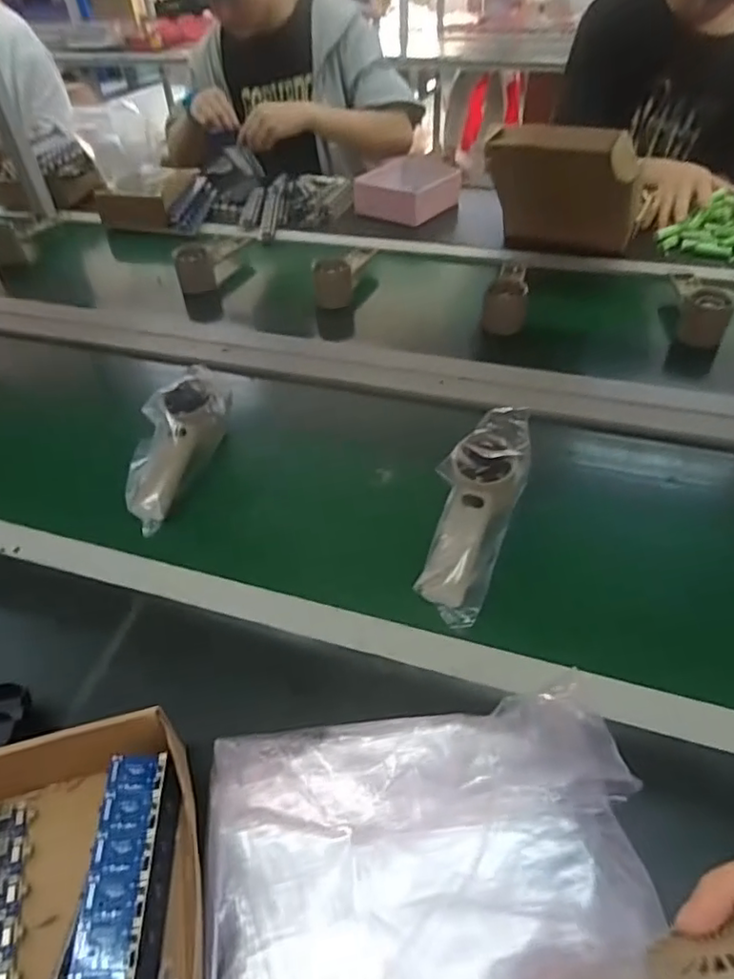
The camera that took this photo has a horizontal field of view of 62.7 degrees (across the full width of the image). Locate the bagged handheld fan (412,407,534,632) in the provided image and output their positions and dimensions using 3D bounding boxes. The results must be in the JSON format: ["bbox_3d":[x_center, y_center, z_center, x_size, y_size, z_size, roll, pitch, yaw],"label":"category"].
[{"bbox_3d":[0.090,0.017,0.514,0.067,0.038,0.194,14,67,18],"label":"bagged handheld fan"}]

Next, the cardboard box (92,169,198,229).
[{"bbox_3d":[-0.408,-0.561,1.146,0.119,0.055,0.182,5,43,9],"label":"cardboard box"}]

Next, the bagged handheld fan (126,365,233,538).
[{"bbox_3d":[-0.194,-0.047,0.598,0.071,0.052,0.190,9,61,13],"label":"bagged handheld fan"}]

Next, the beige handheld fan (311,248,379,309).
[{"bbox_3d":[-0.033,-0.333,0.911,0.054,0.065,0.153,10,44,14],"label":"beige handheld fan"}]

